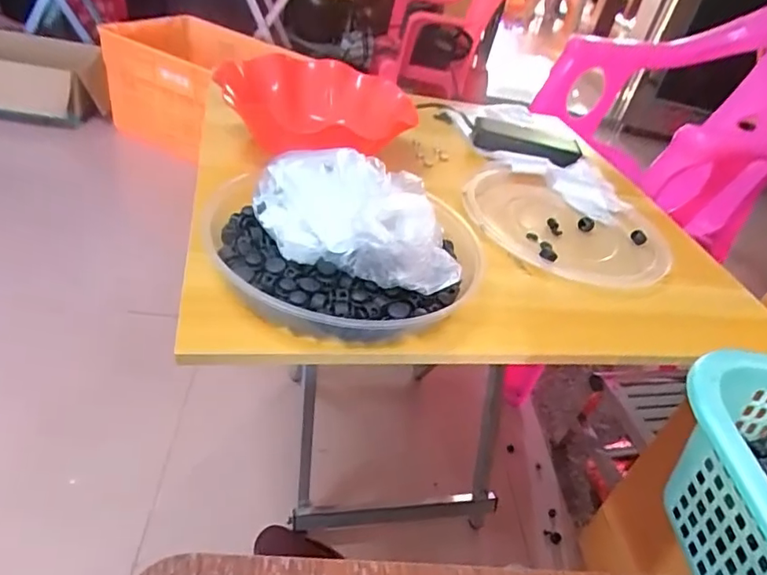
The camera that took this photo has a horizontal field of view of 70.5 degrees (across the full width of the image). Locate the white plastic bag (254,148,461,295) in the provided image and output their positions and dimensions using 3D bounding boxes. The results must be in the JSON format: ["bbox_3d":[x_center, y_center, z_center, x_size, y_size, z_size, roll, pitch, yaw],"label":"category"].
[{"bbox_3d":[-0.029,-0.059,0.459,0.122,0.089,0.182,-11,43,-29],"label":"white plastic bag"}]

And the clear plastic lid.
[{"bbox_3d":[0.210,-0.075,0.634,0.241,0.024,0.213,23,38,13],"label":"clear plastic lid"}]

